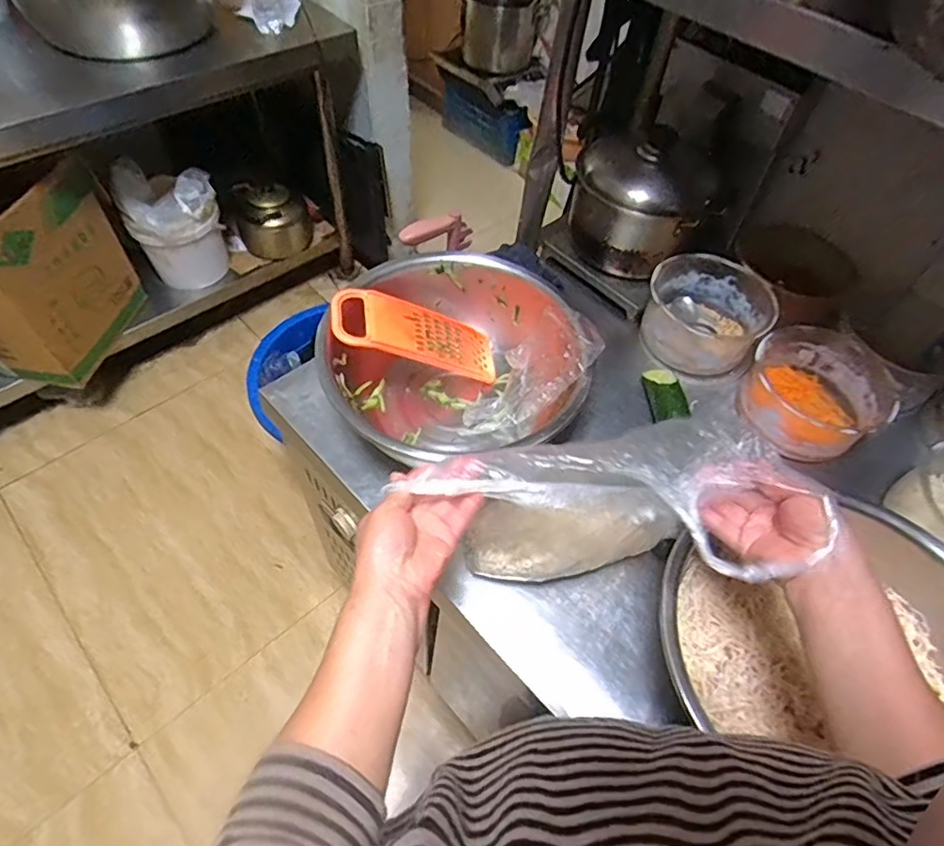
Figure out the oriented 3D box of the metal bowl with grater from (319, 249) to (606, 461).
[{"bbox_3d":[-0.035,-0.091,0.762,0.313,0.142,0.285,2,55,-3],"label":"metal bowl with grater"}]

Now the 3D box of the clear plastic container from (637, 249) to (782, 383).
[{"bbox_3d":[0.343,-0.160,0.855,0.167,0.094,0.161,2,55,-3],"label":"clear plastic container"}]

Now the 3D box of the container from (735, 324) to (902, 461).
[{"bbox_3d":[0.460,-0.034,0.783,0.174,0.098,0.166,2,55,-3],"label":"container"}]

